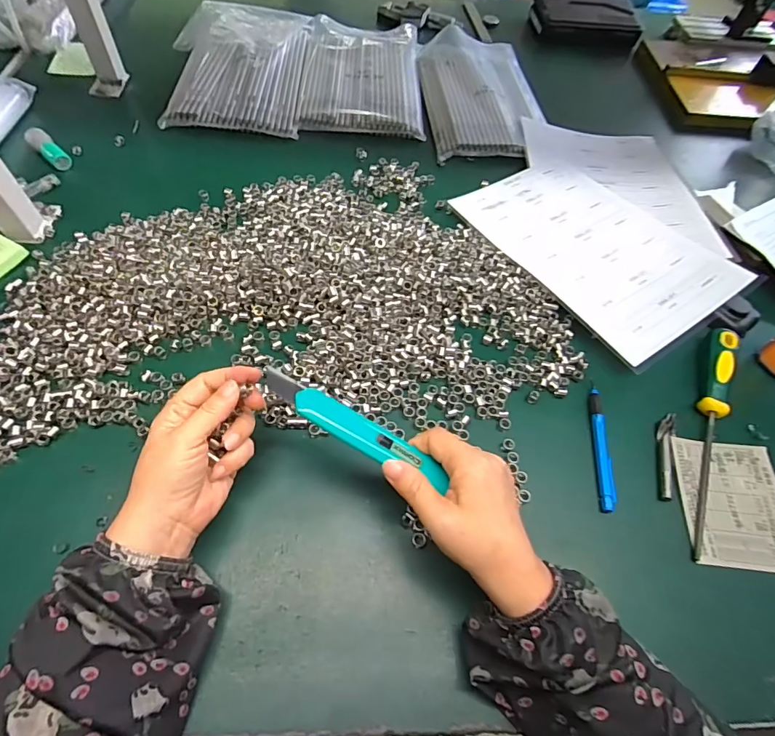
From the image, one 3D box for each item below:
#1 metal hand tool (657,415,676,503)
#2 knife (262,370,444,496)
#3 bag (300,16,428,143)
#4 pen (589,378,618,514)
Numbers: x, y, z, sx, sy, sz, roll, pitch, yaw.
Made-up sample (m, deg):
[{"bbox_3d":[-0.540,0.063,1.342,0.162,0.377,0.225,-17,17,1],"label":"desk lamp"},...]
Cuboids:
[{"bbox_3d":[0.254,0.078,0.405,0.012,0.006,0.086,20,58,8],"label":"metal hand tool"},{"bbox_3d":[-0.022,0.041,0.307,0.137,0.013,0.025,30,58,-2],"label":"knife"},{"bbox_3d":[-0.039,-0.472,0.715,0.179,0.030,0.312,2,57,-4],"label":"bag"},{"bbox_3d":[0.193,0.067,0.402,0.011,0.012,0.124,8,57,1],"label":"pen"}]

